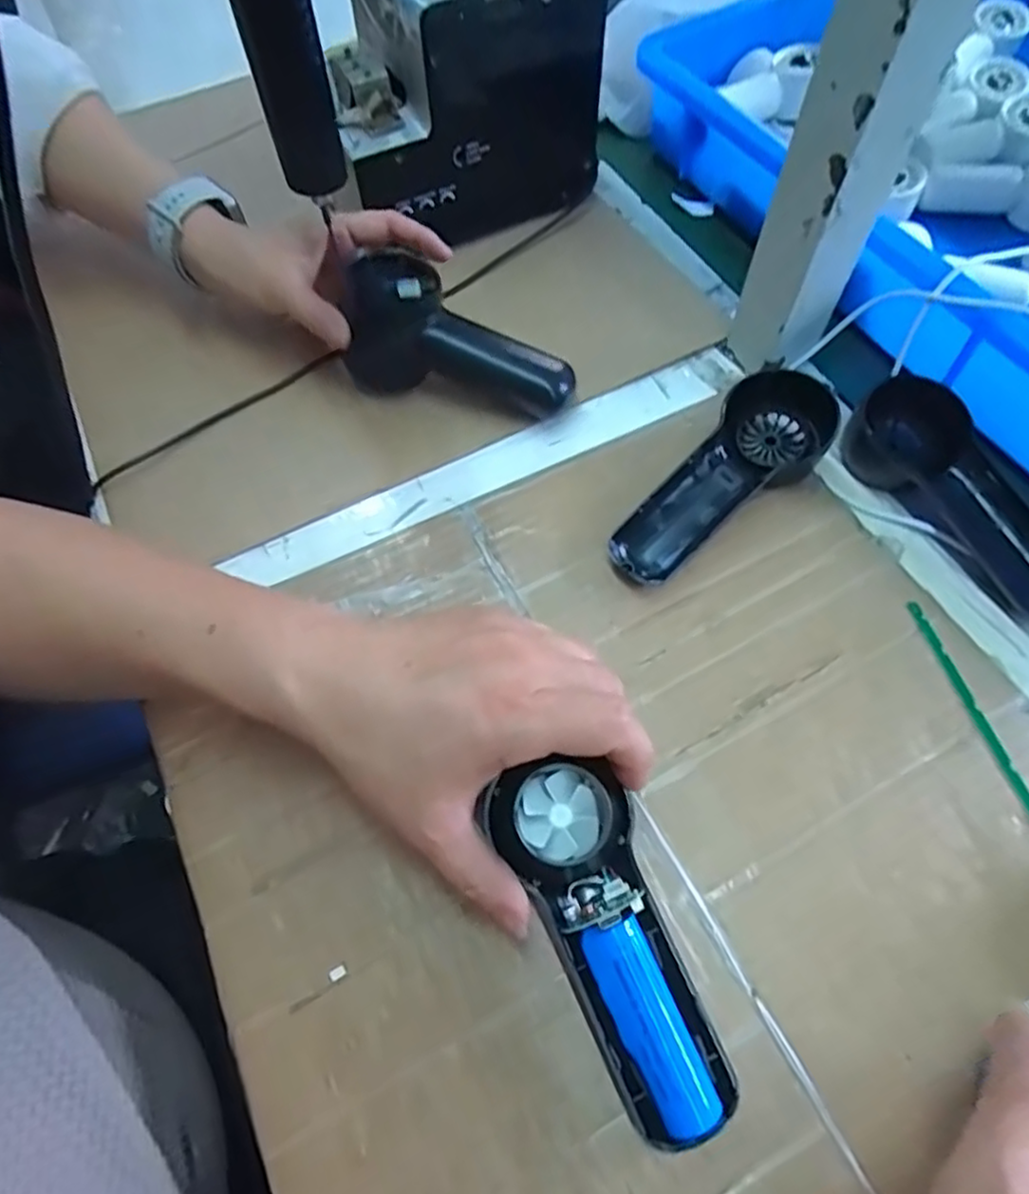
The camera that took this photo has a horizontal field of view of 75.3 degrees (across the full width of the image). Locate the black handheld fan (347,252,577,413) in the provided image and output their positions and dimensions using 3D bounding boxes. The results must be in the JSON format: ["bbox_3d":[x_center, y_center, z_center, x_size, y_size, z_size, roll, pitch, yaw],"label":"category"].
[{"bbox_3d":[-0.034,-0.154,0.416,0.143,0.065,0.058,20,64,-5],"label":"black handheld fan"}]

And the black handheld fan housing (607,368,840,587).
[{"bbox_3d":[0.119,-0.072,0.373,0.168,0.037,0.054,-35,66,-15],"label":"black handheld fan housing"}]

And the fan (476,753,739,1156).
[{"bbox_3d":[0.039,0.131,0.256,0.052,0.032,0.137,-23,75,-9],"label":"fan"}]

